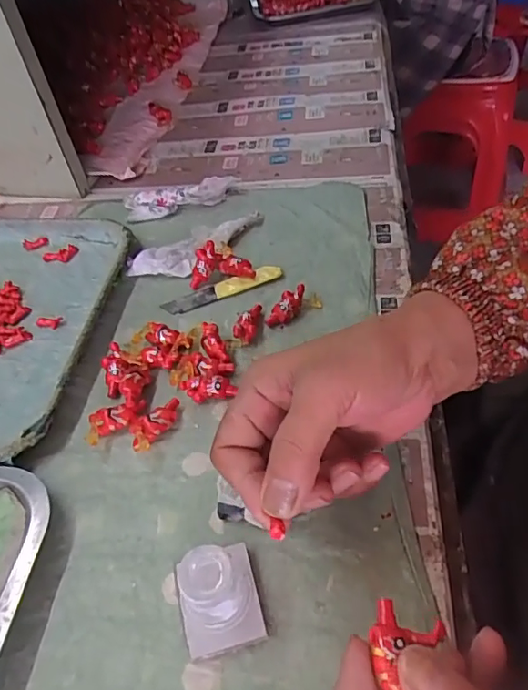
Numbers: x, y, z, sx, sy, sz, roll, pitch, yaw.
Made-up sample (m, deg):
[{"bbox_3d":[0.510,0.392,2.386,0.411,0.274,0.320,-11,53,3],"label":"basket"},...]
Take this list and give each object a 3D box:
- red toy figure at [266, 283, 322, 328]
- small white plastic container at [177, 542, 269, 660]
[{"bbox_3d":[0.022,-0.033,0.422,0.047,0.016,0.020,-24,51,-15],"label":"red toy figure"},{"bbox_3d":[-0.025,0.128,0.272,0.040,0.046,0.049,-14,49,-6],"label":"small white plastic container"}]

